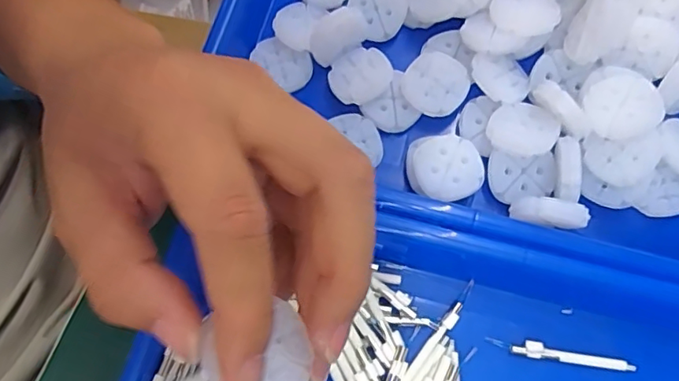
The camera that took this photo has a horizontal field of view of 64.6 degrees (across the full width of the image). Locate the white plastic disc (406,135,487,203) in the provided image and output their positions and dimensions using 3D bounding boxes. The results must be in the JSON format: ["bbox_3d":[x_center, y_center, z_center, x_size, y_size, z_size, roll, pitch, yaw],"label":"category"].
[{"bbox_3d":[0.056,-0.011,0.289,0.040,0.010,0.037,0,72,1],"label":"white plastic disc"}]

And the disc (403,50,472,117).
[{"bbox_3d":[0.055,-0.060,0.305,0.035,0.009,0.035,0,72,1],"label":"disc"}]

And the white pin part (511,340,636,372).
[{"bbox_3d":[0.115,0.082,0.266,0.058,0.004,0.008,9,72,4],"label":"white pin part"}]

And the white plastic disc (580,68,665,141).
[{"bbox_3d":[0.145,-0.046,0.280,0.038,0.008,0.040,-5,68,14],"label":"white plastic disc"}]

